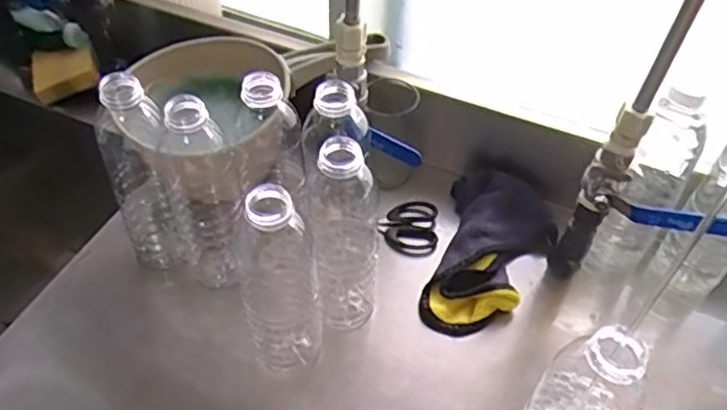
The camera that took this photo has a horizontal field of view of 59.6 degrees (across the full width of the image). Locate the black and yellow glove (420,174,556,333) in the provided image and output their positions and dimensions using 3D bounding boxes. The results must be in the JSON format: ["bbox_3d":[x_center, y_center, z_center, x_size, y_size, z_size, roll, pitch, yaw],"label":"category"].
[{"bbox_3d":[0.125,0.049,0.629,0.114,0.050,0.175,18,50,13],"label":"black and yellow glove"}]

